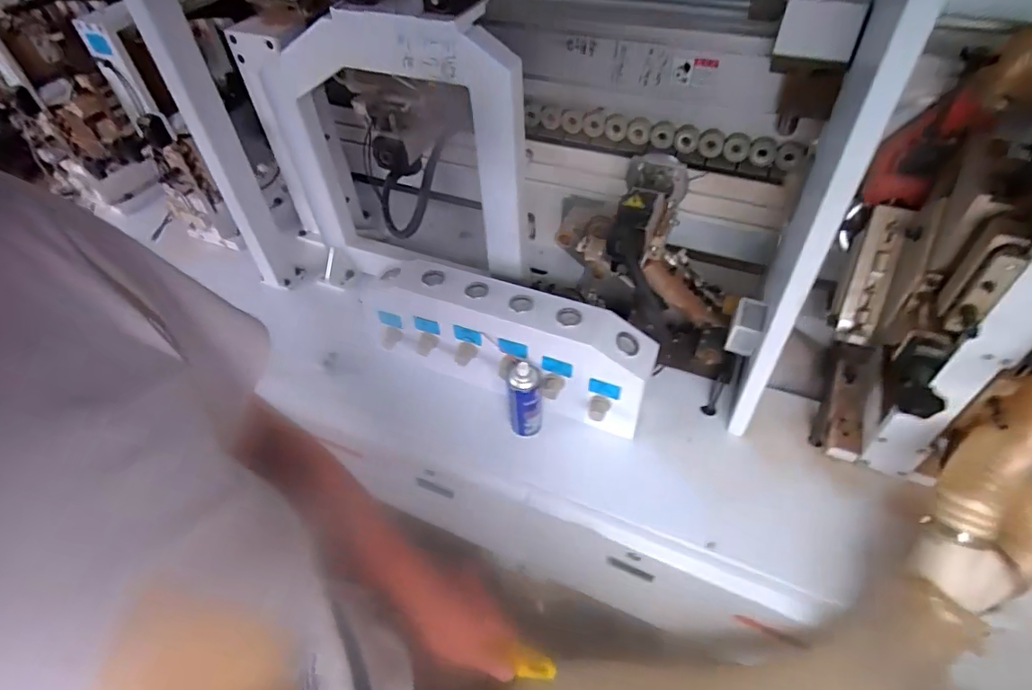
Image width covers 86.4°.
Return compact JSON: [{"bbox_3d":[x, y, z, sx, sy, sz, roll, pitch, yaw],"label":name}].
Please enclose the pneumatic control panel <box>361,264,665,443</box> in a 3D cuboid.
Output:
[{"bbox_3d":[-0.025,0.010,1.110,0.603,0.245,0.144,18,52,19],"label":"pneumatic control panel"}]

